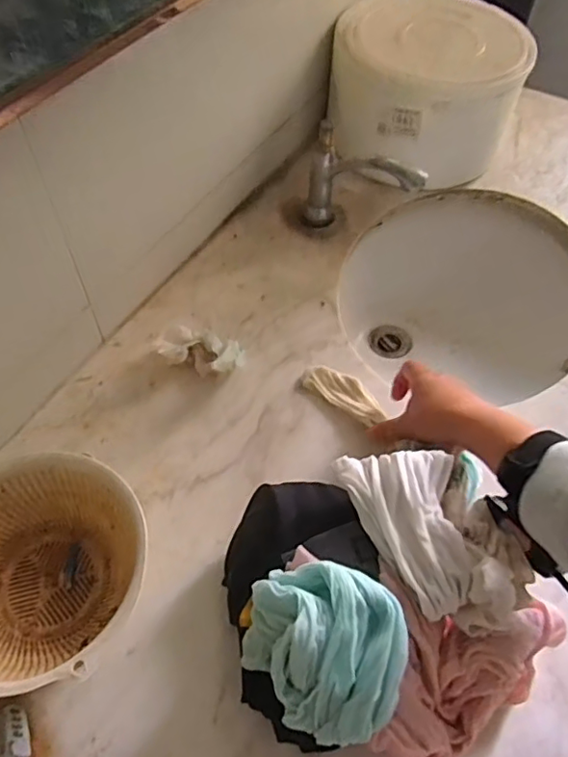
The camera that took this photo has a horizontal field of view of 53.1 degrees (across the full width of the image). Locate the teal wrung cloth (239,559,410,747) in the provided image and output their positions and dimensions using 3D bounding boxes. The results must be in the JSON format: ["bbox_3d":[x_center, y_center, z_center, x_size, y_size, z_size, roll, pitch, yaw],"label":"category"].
[{"bbox_3d":[0.025,0.175,0.368,0.103,0.075,0.089,16,57,10],"label":"teal wrung cloth"}]

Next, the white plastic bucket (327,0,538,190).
[{"bbox_3d":[0.193,-0.396,0.796,0.254,0.172,0.238,9,56,5],"label":"white plastic bucket"}]

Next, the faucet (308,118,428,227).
[{"bbox_3d":[0.100,-0.242,0.701,0.141,0.142,0.046,15,57,9],"label":"faucet"}]

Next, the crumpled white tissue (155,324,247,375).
[{"bbox_3d":[-0.088,-0.029,0.606,0.094,0.043,0.049,17,57,10],"label":"crumpled white tissue"}]

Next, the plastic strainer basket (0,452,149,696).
[{"bbox_3d":[-0.194,0.153,0.453,0.169,0.072,0.170,1,56,-1],"label":"plastic strainer basket"}]

